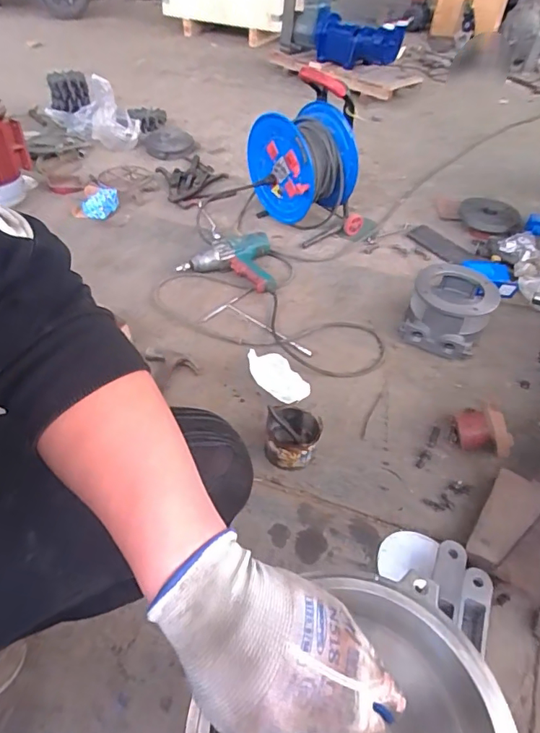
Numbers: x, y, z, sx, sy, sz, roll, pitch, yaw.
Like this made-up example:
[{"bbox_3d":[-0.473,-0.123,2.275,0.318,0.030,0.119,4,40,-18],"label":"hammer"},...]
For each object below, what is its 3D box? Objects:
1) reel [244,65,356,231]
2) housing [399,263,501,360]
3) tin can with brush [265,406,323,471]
[{"bbox_3d":[0.104,-0.617,1.448,0.250,0.413,0.278,-29,54,-26],"label":"reel"},{"bbox_3d":[0.442,-0.146,1.204,0.183,0.152,0.197,17,49,14],"label":"housing"},{"bbox_3d":[0.044,0.132,0.944,0.102,0.083,0.102,1,47,-1],"label":"tin can with brush"}]

